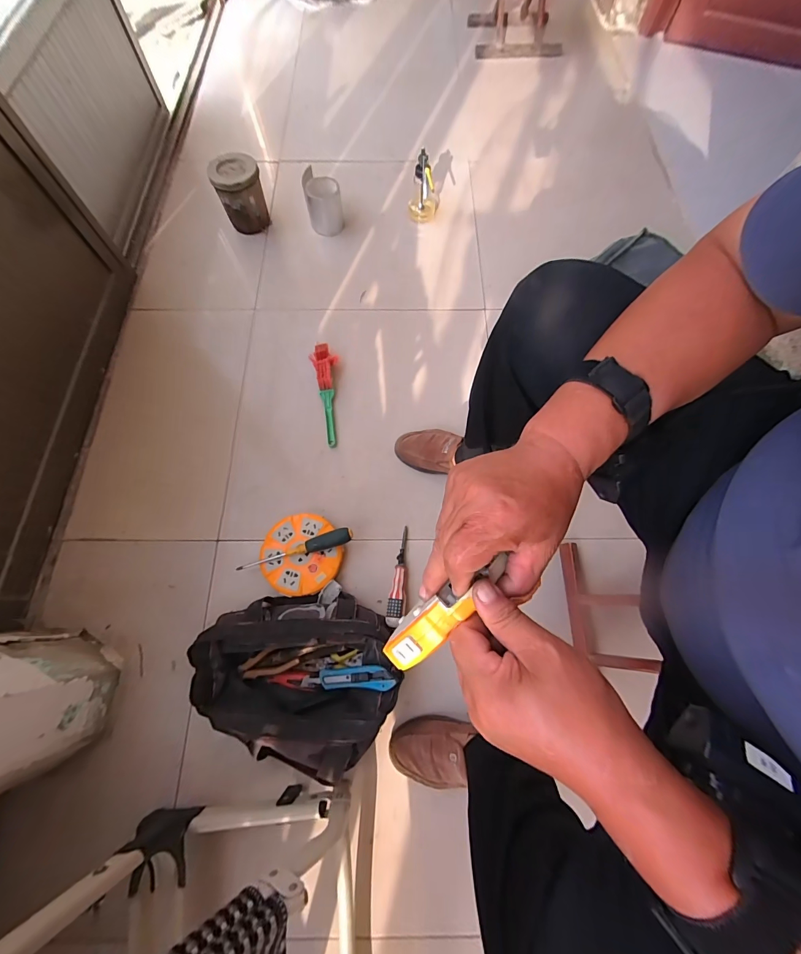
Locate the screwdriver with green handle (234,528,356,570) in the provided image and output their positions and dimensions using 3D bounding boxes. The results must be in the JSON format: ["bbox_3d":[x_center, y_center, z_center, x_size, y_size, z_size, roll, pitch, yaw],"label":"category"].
[{"bbox_3d":[-0.197,0.142,0.687,0.219,0.025,0.029,-18,71,-8],"label":"screwdriver with green handle"}]

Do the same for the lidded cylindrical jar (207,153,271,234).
[{"bbox_3d":[-0.417,-0.738,0.963,0.120,0.138,0.131,-19,71,-8],"label":"lidded cylindrical jar"}]

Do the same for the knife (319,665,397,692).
[{"bbox_3d":[-0.072,0.328,0.593,0.132,0.014,0.033,-9,71,18],"label":"knife"}]

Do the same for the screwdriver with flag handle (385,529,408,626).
[{"bbox_3d":[0.000,0.188,0.696,0.032,0.028,0.183,8,70,2],"label":"screwdriver with flag handle"}]

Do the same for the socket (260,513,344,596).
[{"bbox_3d":[-0.193,0.151,0.713,0.152,0.039,0.150,0,70,-1],"label":"socket"}]

